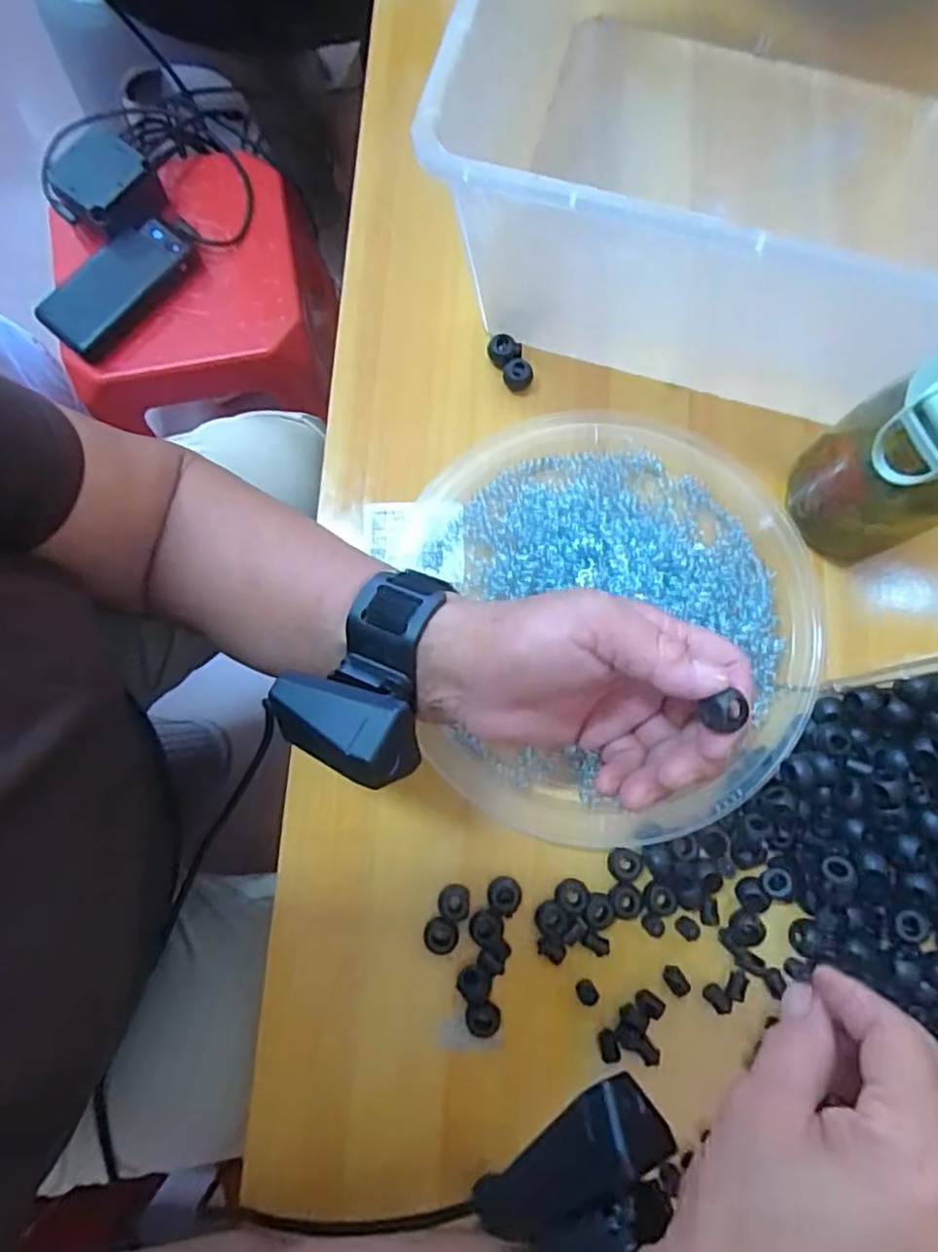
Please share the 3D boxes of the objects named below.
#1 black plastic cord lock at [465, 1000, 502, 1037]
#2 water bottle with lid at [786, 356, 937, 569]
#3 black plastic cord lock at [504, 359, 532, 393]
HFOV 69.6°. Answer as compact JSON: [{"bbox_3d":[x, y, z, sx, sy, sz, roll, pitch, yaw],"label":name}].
[{"bbox_3d":[0.007,0.199,0.342,0.017,0.009,0.018,0,80,0],"label":"black plastic cord lock"},{"bbox_3d":[0.210,-0.079,0.322,0.057,0.136,0.067,-38,82,-6],"label":"water bottle with lid"},{"bbox_3d":[0.029,-0.150,0.404,0.017,0.012,0.014,6,80,1],"label":"black plastic cord lock"}]

